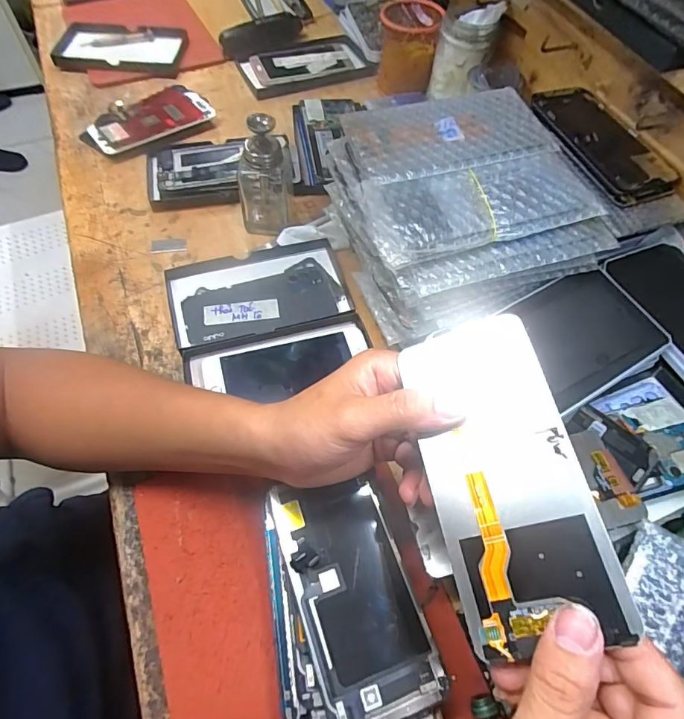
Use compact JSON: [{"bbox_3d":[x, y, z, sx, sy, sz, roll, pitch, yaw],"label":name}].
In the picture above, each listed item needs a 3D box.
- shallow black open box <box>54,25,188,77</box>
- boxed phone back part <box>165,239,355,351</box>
[{"bbox_3d":[-0.330,-0.461,0.674,0.171,0.025,0.106,3,60,0],"label":"shallow black open box"},{"bbox_3d":[-0.086,-0.069,0.478,0.181,0.015,0.104,-14,61,-10],"label":"boxed phone back part"}]

